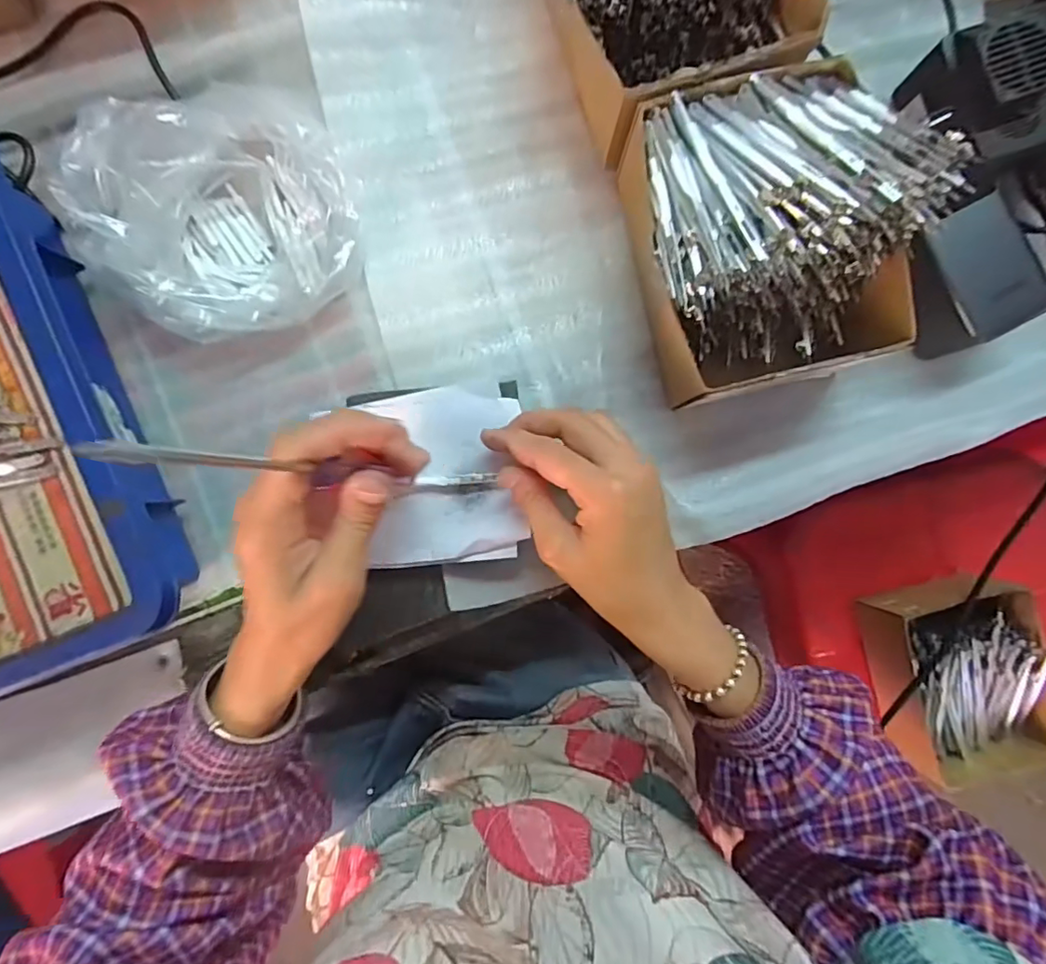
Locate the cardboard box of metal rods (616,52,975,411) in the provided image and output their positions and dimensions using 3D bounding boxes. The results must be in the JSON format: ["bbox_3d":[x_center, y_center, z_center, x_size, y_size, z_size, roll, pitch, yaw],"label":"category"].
[{"bbox_3d":[0.133,-0.136,0.307,0.136,0.112,0.158,-15,91,-1],"label":"cardboard box of metal rods"}]

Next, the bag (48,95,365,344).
[{"bbox_3d":[-0.171,-0.155,0.316,0.137,0.060,0.147,29,90,-1],"label":"bag"}]

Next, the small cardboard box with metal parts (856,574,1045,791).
[{"bbox_3d":[0.377,0.168,0.484,0.133,0.069,0.174,-18,93,-3],"label":"small cardboard box with metal parts"}]

